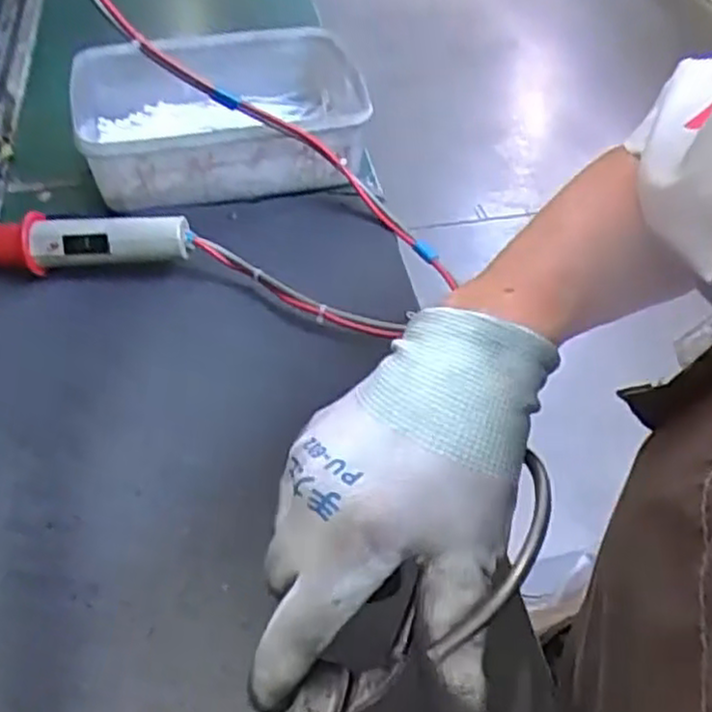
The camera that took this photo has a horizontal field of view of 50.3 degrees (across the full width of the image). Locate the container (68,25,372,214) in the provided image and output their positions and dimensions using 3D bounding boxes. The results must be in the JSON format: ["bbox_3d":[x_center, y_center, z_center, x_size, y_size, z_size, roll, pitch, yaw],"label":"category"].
[{"bbox_3d":[-0.113,-0.200,0.634,0.234,0.062,0.193,-11,49,-11],"label":"container"}]

